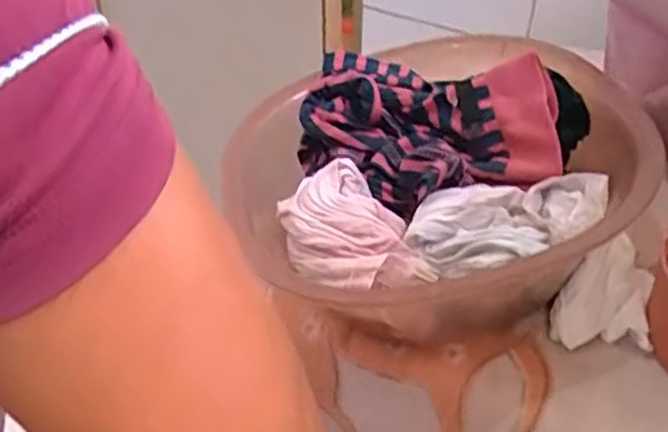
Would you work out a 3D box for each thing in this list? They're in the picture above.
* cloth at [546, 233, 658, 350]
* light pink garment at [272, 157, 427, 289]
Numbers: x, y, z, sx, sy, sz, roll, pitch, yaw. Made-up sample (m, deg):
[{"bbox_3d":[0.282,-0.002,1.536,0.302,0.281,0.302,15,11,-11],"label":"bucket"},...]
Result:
[{"bbox_3d":[0.184,0.052,0.489,0.060,0.049,0.072,13,43,15],"label":"cloth"},{"bbox_3d":[0.007,0.006,0.493,0.079,0.034,0.098,-16,44,-17],"label":"light pink garment"}]

